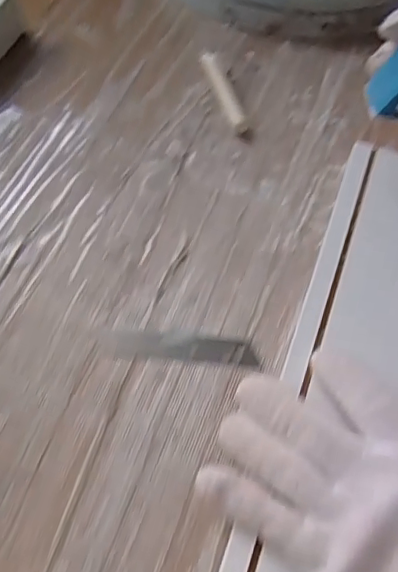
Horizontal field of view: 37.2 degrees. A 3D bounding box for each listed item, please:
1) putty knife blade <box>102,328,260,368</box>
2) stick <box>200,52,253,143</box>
[{"bbox_3d":[-0.011,0.037,0.365,0.093,0.004,0.018,6,67,-2],"label":"putty knife blade"},{"bbox_3d":[0.020,-0.148,0.455,0.011,0.009,0.091,-17,64,-11],"label":"stick"}]

